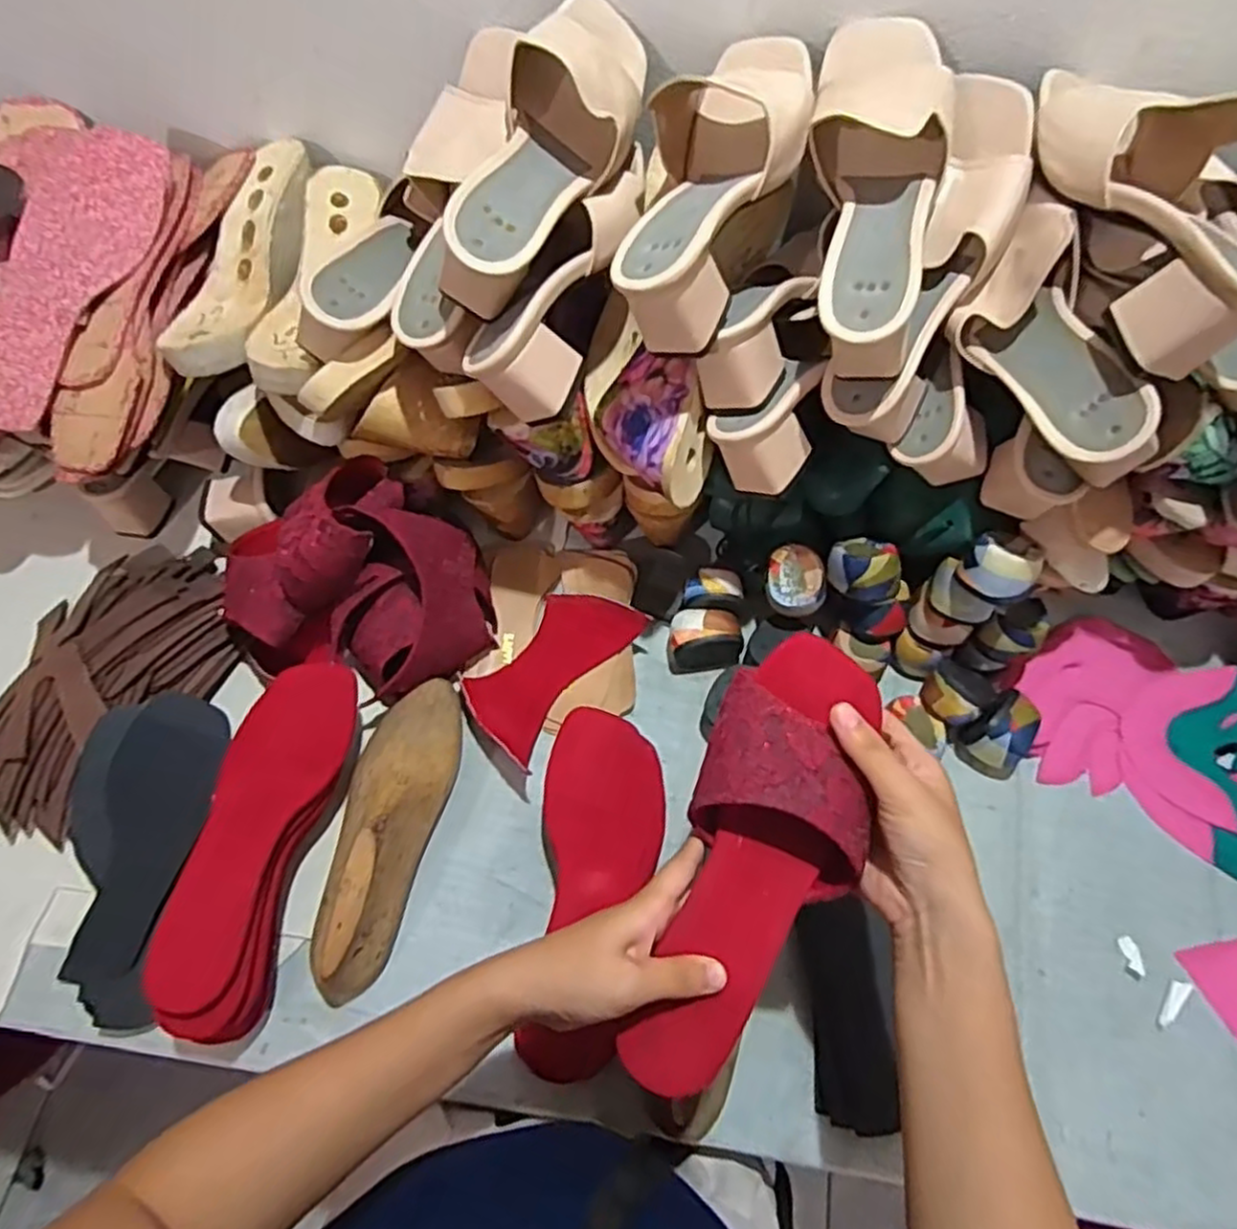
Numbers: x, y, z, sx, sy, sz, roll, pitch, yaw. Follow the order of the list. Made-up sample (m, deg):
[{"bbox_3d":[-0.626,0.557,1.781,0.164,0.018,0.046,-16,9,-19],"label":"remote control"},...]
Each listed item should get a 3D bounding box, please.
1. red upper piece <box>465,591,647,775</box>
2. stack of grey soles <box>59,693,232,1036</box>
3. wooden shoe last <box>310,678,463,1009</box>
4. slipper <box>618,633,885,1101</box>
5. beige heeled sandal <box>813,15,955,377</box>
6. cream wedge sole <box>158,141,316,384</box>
[{"bbox_3d":[-0.060,0.044,0.640,0.092,0.029,0.158,38,71,17],"label":"red upper piece"},{"bbox_3d":[-0.369,0.178,0.561,0.102,0.044,0.233,1,64,1],"label":"stack of grey soles"},{"bbox_3d":[-0.183,0.157,0.564,0.069,0.077,0.235,12,65,7],"label":"wooden shoe last"},{"bbox_3d":[0.075,0.128,0.391,0.086,0.037,0.237,19,82,10],"label":"slipper"},{"bbox_3d":[0.167,-0.276,0.481,0.083,0.088,0.238,5,81,3],"label":"beige heeled sandal"},{"bbox_3d":[-0.311,-0.289,0.610,0.094,0.051,0.225,6,64,4],"label":"cream wedge sole"}]

